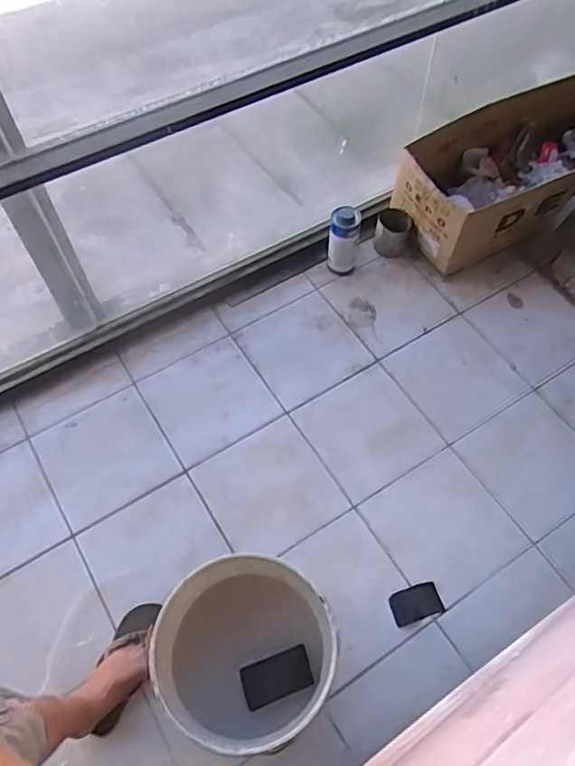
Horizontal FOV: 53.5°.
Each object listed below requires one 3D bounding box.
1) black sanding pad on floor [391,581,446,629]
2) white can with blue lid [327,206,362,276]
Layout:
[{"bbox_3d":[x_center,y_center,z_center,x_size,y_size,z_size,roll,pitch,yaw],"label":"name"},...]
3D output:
[{"bbox_3d":[0.293,0.503,1.297,0.113,0.007,0.074,-14,61,-7],"label":"black sanding pad on floor"},{"bbox_3d":[0.168,-0.424,1.699,0.086,0.215,0.080,0,60,0],"label":"white can with blue lid"}]

